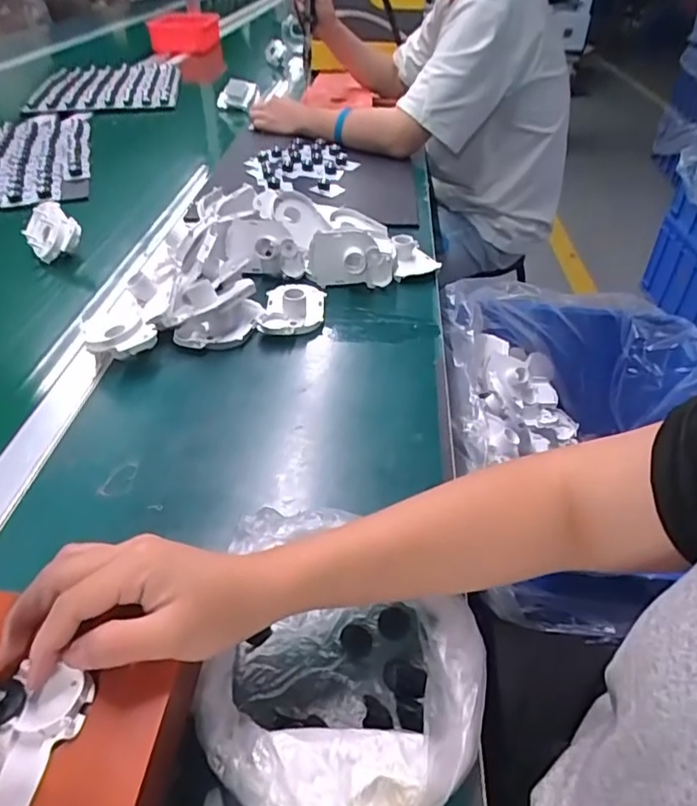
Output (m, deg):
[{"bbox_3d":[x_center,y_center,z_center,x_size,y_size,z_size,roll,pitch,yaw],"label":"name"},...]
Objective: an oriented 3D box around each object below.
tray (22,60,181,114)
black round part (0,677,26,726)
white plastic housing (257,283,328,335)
[{"bbox_3d":[-0.597,-0.808,1.412,0.323,0.024,0.425,-6,41,-8],"label":"tray"},{"bbox_3d":[-0.162,0.139,0.263,0.022,0.010,0.019,20,43,17],"label":"black round part"},{"bbox_3d":[-0.063,-0.109,0.641,0.069,0.037,0.093,3,41,2],"label":"white plastic housing"}]

